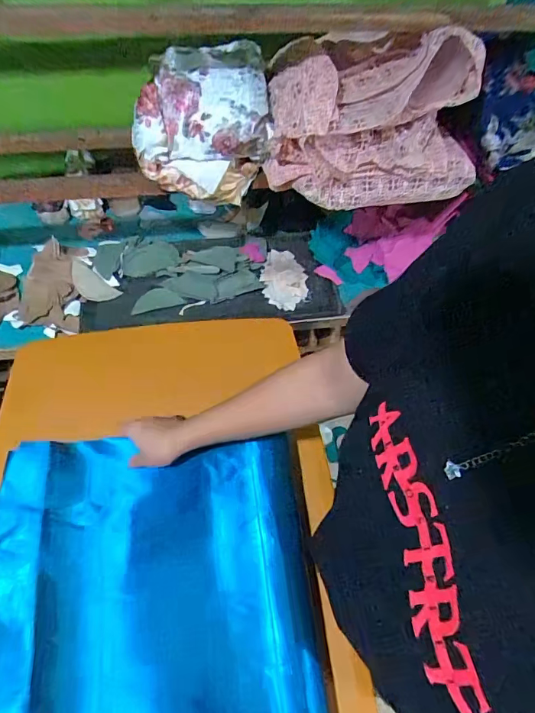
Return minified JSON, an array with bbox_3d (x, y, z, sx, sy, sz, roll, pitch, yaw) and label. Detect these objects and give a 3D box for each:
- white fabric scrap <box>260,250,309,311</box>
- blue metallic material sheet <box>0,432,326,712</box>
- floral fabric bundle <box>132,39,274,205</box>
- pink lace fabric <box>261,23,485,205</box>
[{"bbox_3d":[0.037,-0.168,0.924,0.093,0.004,0.156,2,57,-1],"label":"white fabric scrap"},{"bbox_3d":[-0.143,0.278,0.481,0.370,0.080,0.412,-4,58,-5],"label":"blue metallic material sheet"},{"bbox_3d":[-0.100,-0.369,0.699,0.215,0.165,0.163,-6,58,-6],"label":"floral fabric bundle"},{"bbox_3d":[0.165,-0.366,0.670,0.324,0.202,0.156,-6,58,-6],"label":"pink lace fabric"}]

